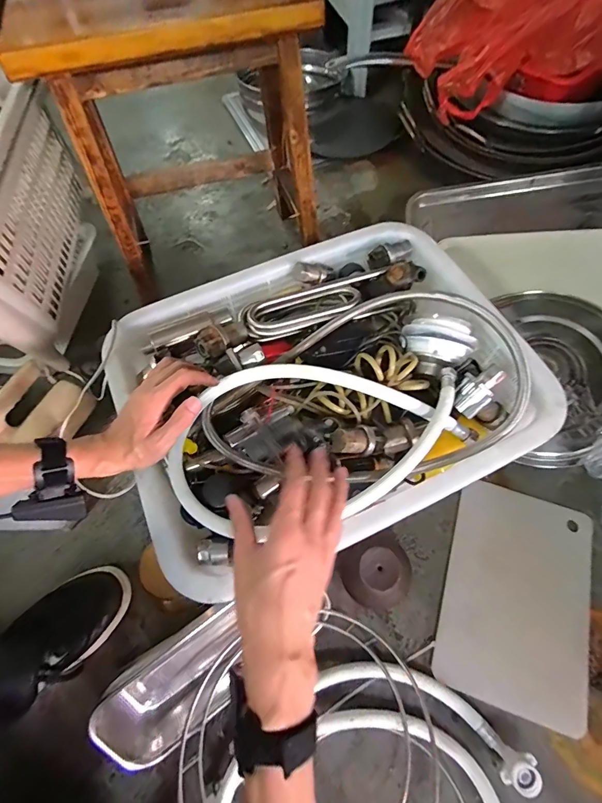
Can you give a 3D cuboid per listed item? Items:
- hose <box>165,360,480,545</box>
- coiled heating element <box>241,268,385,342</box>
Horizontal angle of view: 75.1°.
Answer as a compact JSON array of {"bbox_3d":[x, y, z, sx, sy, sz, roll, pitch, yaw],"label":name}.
[{"bbox_3d":[0.032,0.040,0.491,0.384,0.031,0.201,-8,69,-6],"label":"hose"},{"bbox_3d":[0.026,-0.145,0.605,0.231,0.036,0.079,-20,65,-7],"label":"coiled heating element"}]

